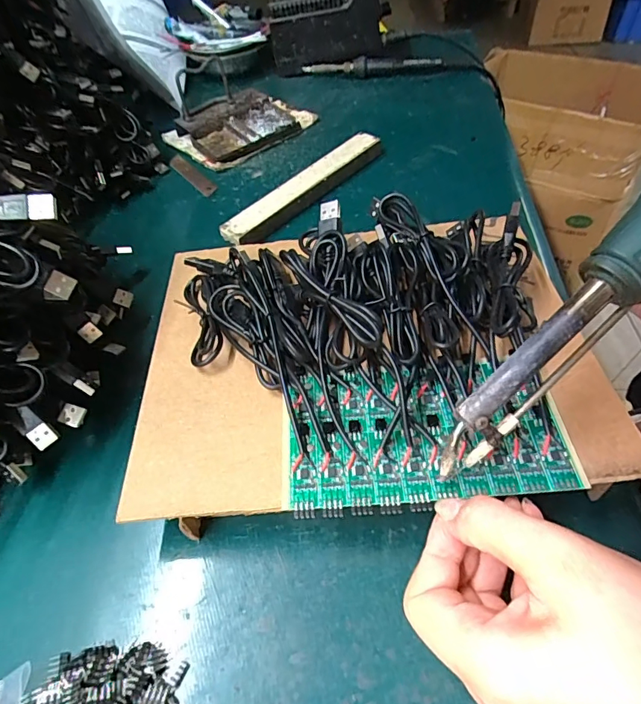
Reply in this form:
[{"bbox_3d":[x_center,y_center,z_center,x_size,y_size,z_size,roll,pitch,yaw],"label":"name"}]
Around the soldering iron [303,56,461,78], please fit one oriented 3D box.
[{"bbox_3d":[0.081,-0.376,0.601,0.203,0.023,0.026,2,50,6],"label":"soldering iron"}]

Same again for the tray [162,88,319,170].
[{"bbox_3d":[-0.089,-0.268,0.529,0.148,0.028,0.109,-32,55,-21],"label":"tray"}]

